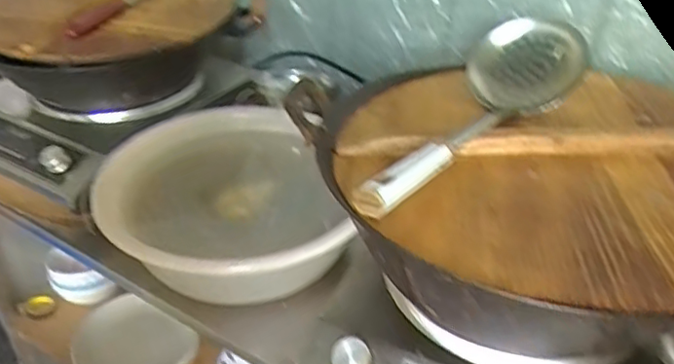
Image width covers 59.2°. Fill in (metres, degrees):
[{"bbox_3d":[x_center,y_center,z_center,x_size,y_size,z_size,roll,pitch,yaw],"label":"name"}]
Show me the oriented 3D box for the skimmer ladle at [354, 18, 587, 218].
[{"bbox_3d":[0.138,-0.065,0.547,0.116,0.076,0.343,20,39,24],"label":"skimmer ladle"}]

